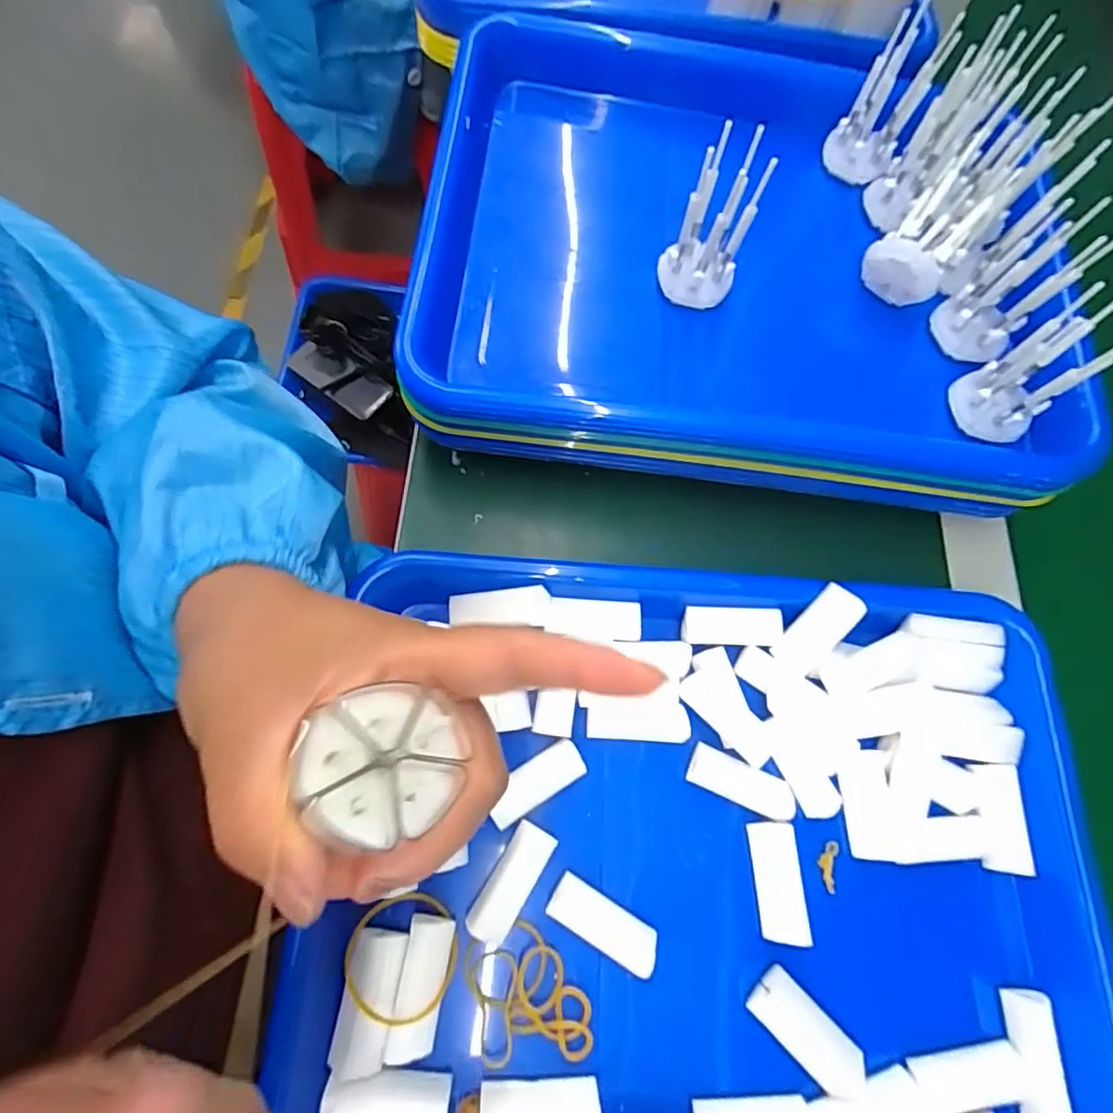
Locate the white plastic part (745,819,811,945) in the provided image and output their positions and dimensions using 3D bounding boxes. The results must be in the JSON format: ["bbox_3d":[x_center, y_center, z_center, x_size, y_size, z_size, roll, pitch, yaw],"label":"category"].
[{"bbox_3d":[0.096,0.140,0.251,0.018,0.011,0.046,-1,72,-7],"label":"white plastic part"}]

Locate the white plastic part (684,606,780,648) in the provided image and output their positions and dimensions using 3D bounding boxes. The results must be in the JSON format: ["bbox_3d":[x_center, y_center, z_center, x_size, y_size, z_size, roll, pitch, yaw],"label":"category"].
[{"bbox_3d":[0.085,0.034,0.280,0.047,0.007,0.017,4,71,-5],"label":"white plastic part"}]

